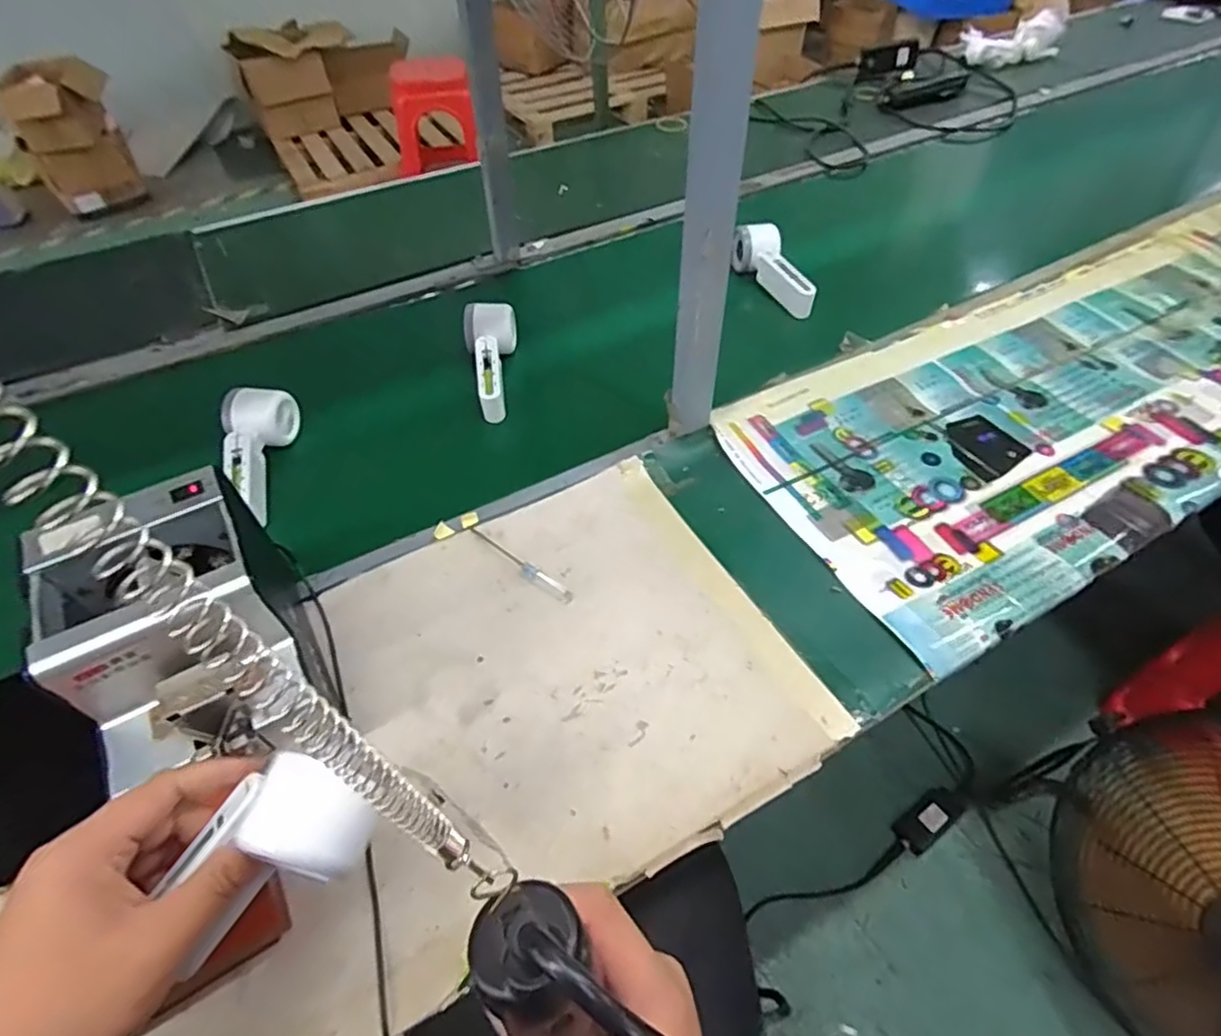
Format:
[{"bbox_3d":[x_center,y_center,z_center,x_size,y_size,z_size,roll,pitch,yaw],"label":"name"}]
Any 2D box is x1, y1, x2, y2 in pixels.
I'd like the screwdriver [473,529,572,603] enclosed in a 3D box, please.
[{"bbox_3d":[-0.082,0.042,0.584,0.119,0.010,0.015,27,54,23],"label":"screwdriver"}]

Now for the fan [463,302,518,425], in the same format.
[{"bbox_3d":[-0.132,-0.181,0.734,0.061,0.052,0.155,-8,48,-6],"label":"fan"}]

